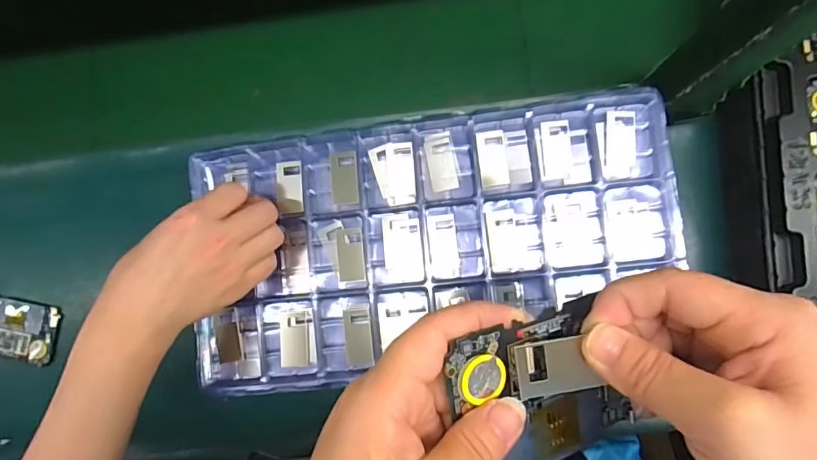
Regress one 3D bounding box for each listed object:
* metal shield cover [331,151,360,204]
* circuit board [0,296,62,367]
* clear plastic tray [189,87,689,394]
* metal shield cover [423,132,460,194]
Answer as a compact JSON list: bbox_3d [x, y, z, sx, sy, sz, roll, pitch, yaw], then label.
[{"bbox_3d":[-0.053,-0.044,0.406,0.023,0.004,0.043,-4,84,4],"label":"metal shield cover"},{"bbox_3d":[-0.458,0.111,0.553,0.136,0.005,0.067,12,85,6],"label":"circuit board"},{"bbox_3d":[0.017,0.008,0.395,0.378,0.024,0.196,-8,84,4],"label":"clear plastic tray"},{"bbox_3d":[0.028,-0.055,0.402,0.023,0.004,0.047,-11,83,3],"label":"metal shield cover"}]

